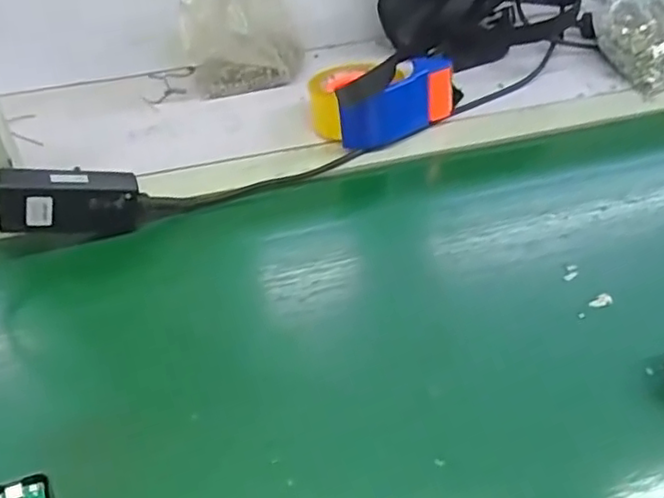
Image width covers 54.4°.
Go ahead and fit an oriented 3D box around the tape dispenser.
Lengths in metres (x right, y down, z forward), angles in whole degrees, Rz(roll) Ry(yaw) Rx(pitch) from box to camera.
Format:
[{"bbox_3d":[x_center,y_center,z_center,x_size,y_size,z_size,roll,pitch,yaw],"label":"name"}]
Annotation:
[{"bbox_3d":[0.054,-0.179,0.724,0.163,0.078,0.101,-23,47,-24],"label":"tape dispenser"}]

